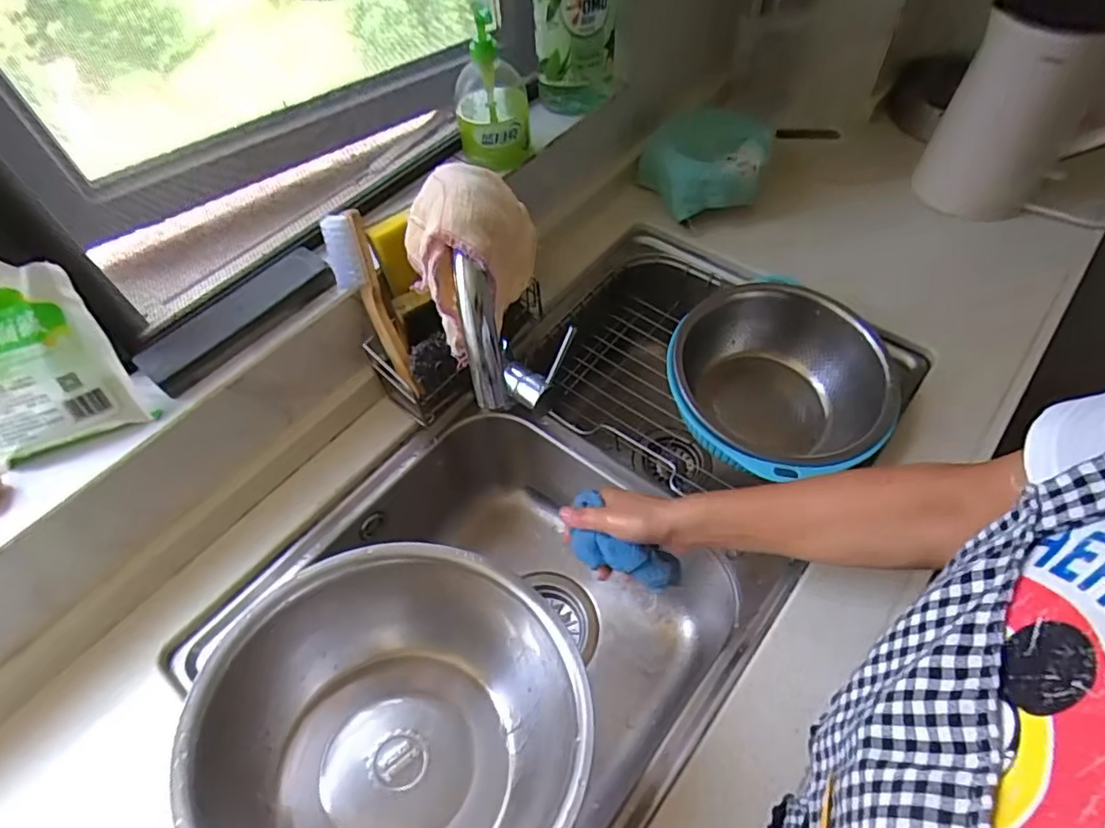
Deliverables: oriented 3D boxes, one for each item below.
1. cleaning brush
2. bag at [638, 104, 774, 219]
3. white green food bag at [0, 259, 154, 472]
[{"bbox_3d":[-0.181,-0.108,0.603,0.042,0.188,0.049,-26,28,-14],"label":"cleaning brush"},{"bbox_3d":[0.234,-0.375,0.868,0.182,0.067,0.201,35,64,25],"label":"bag"},{"bbox_3d":[-0.427,-0.046,0.466,0.129,0.167,0.024,-20,27,-12],"label":"white green food bag"}]

